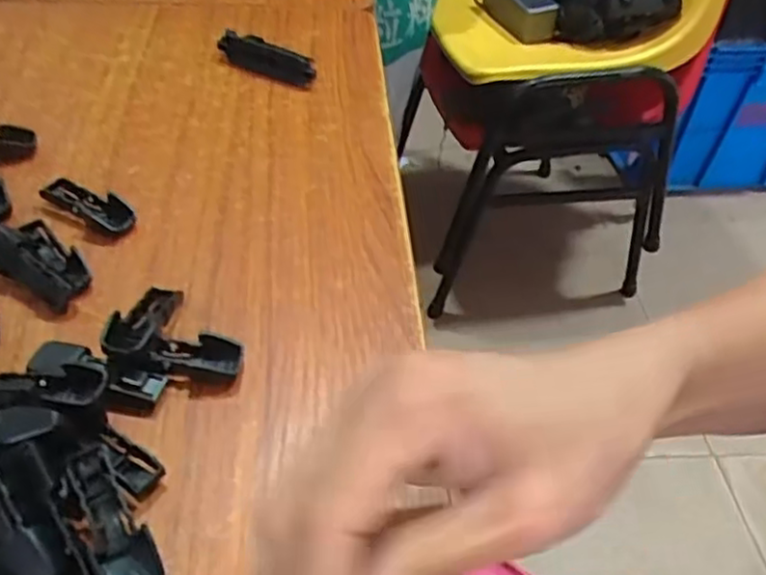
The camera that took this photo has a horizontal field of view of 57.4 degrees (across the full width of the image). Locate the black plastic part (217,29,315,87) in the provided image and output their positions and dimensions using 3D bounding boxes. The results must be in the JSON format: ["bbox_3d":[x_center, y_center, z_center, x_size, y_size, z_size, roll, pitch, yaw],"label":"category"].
[{"bbox_3d":[-0.074,-0.149,0.452,0.071,0.019,0.014,26,48,20],"label":"black plastic part"}]

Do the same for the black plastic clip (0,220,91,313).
[{"bbox_3d":[-0.151,-0.011,0.307,0.054,0.018,0.029,32,50,26],"label":"black plastic clip"}]

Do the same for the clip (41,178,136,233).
[{"bbox_3d":[-0.143,-0.040,0.342,0.050,0.011,0.017,26,48,21],"label":"clip"}]

